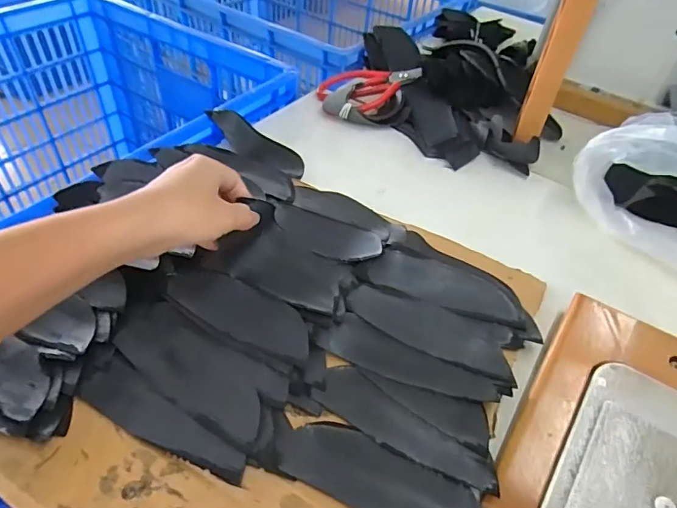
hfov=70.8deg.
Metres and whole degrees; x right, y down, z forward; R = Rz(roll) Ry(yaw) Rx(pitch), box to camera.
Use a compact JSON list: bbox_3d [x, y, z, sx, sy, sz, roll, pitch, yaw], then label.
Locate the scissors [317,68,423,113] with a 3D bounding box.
[{"bbox_3d":[0.037,-0.221,0.640,0.132,0.044,0.098,14,46,9],"label":"scissors"}]

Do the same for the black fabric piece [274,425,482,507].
[{"bbox_3d":[0.027,0.143,0.299,0.133,0.004,0.043,21,47,15],"label":"black fabric piece"}]

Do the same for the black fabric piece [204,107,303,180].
[{"bbox_3d":[-0.094,-0.128,0.555,0.132,0.014,0.042,35,51,9],"label":"black fabric piece"}]

